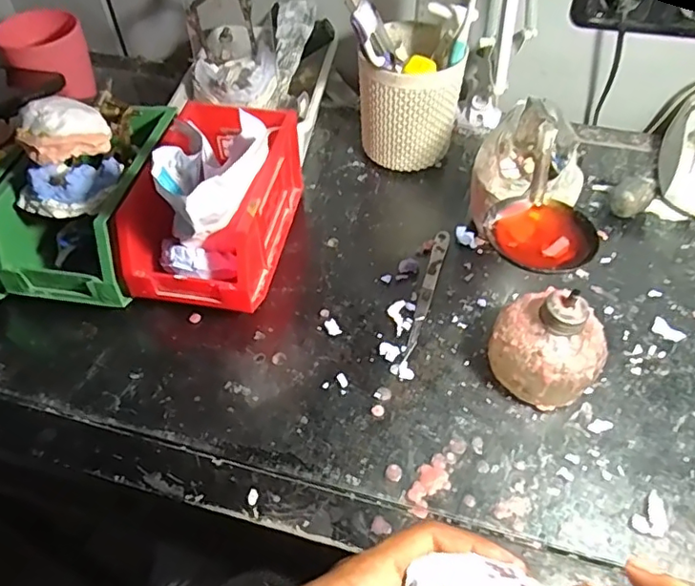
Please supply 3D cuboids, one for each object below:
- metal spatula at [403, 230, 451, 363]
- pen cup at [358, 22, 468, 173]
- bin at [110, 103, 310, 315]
[{"bbox_3d":[0.067,-0.002,0.472,0.012,0.005,0.137,13,53,11],"label":"metal spatula"},{"bbox_3d":[0.063,-0.188,0.556,0.090,0.111,0.098,13,53,11],"label":"pen cup"},{"bbox_3d":[-0.108,-0.071,0.479,0.102,0.089,0.171,8,52,7],"label":"bin"}]

